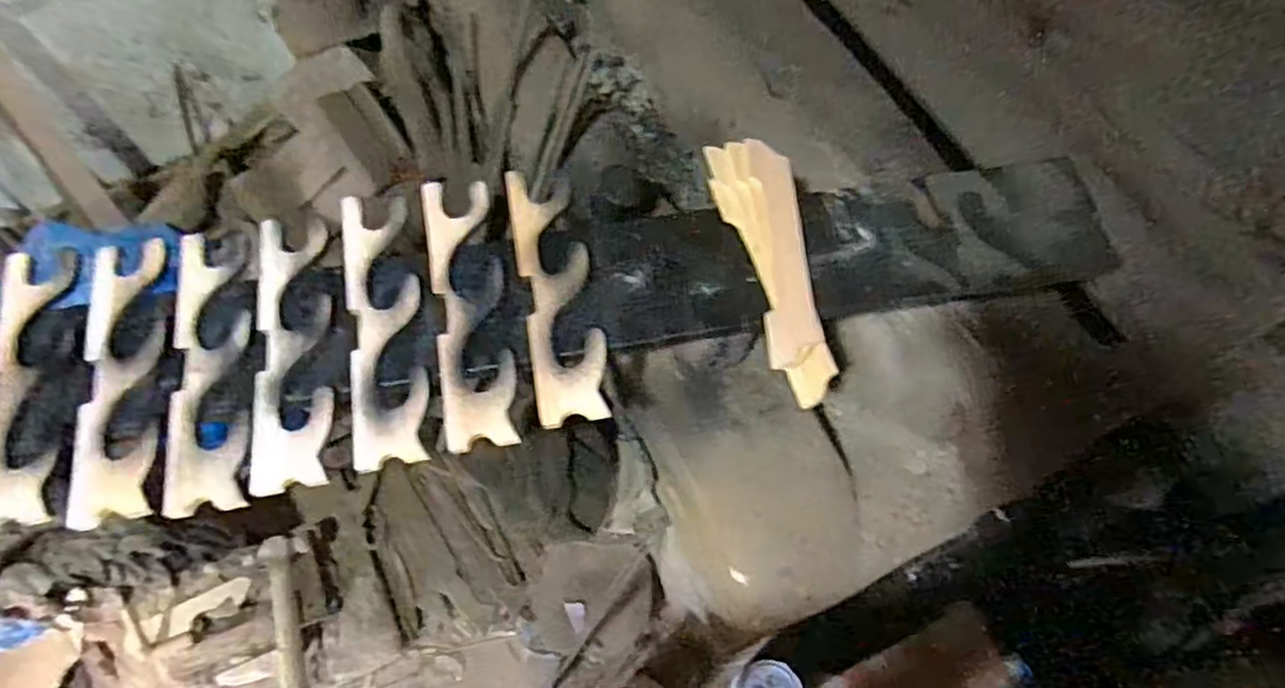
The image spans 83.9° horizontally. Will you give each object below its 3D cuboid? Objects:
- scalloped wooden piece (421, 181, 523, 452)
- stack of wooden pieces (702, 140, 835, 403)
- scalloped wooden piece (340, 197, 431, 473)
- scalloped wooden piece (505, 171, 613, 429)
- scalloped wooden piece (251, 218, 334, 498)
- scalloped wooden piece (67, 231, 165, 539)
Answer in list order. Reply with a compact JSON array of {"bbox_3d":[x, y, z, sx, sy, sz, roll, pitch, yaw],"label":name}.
[{"bbox_3d":[-0.182,-0.041,0.751,0.074,0.012,0.312,-10,65,-5],"label":"scalloped wooden piece"},{"bbox_3d":[0.142,-0.090,0.780,0.082,0.032,0.320,-8,64,-3],"label":"stack of wooden pieces"},{"bbox_3d":[-0.269,-0.024,0.743,0.072,0.011,0.307,-11,65,-5],"label":"scalloped wooden piece"},{"bbox_3d":[-0.092,-0.061,0.764,0.074,0.009,0.307,-10,65,-4],"label":"scalloped wooden piece"},{"bbox_3d":[-0.361,-0.003,0.730,0.075,0.018,0.308,-12,65,-5],"label":"scalloped wooden piece"},{"bbox_3d":[-0.526,0.023,0.718,0.076,0.020,0.308,-14,65,-6],"label":"scalloped wooden piece"}]

